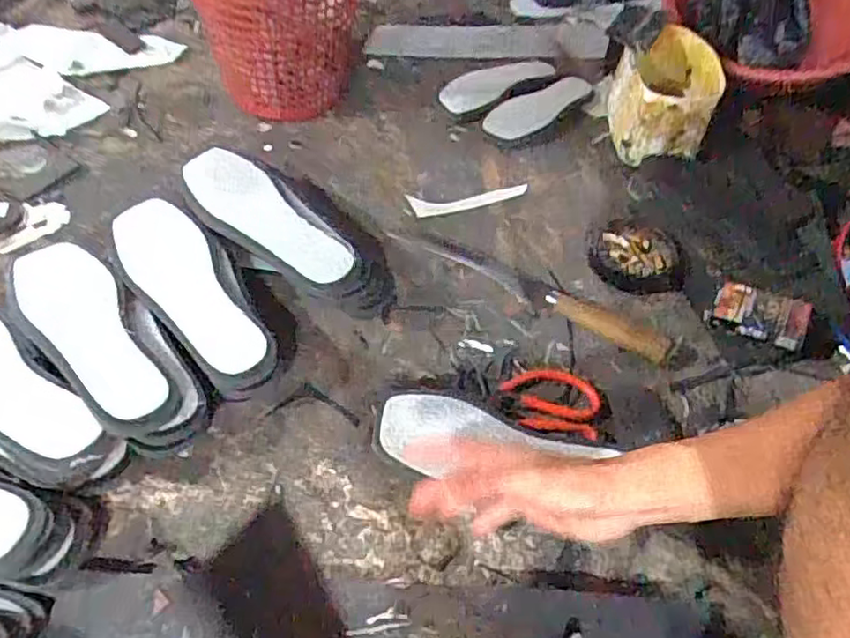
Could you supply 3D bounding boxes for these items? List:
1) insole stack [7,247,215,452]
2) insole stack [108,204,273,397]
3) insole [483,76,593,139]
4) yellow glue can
[{"bbox_3d":[-0.316,0.018,0.620,0.299,0.074,0.095,39,58,23],"label":"insole stack"},{"bbox_3d":[-0.236,-0.027,0.663,0.226,0.072,0.100,39,58,23],"label":"insole stack"},{"bbox_3d":[0.171,-0.321,0.963,0.197,0.019,0.063,-35,62,-28],"label":"insole"},{"bbox_3d":[0.331,-0.306,0.908,0.128,0.129,0.187,15,50,6],"label":"yellow glue can"}]

